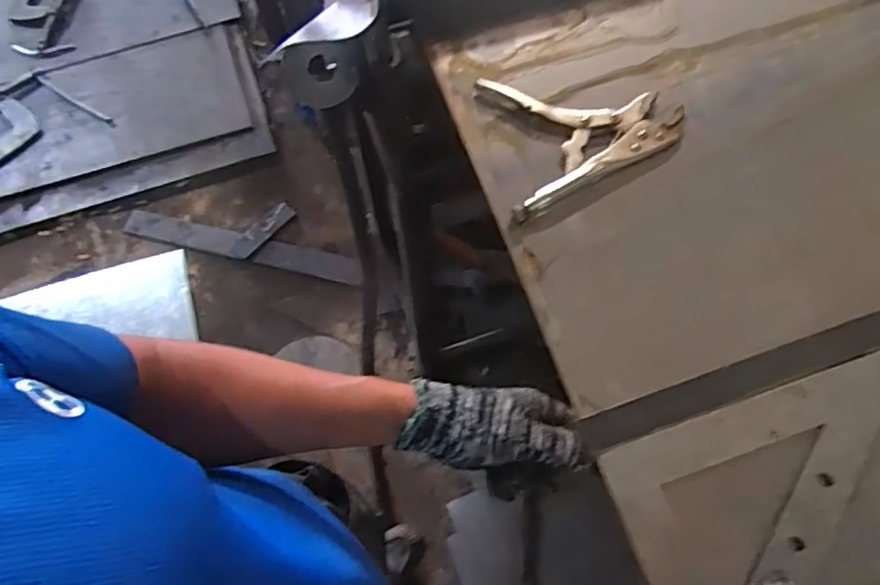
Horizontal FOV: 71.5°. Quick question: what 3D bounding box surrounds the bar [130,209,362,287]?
[{"bbox_3d":[-0.540,-0.126,1.686,0.676,0.017,0.074,13,76,5],"label":"bar"}]

